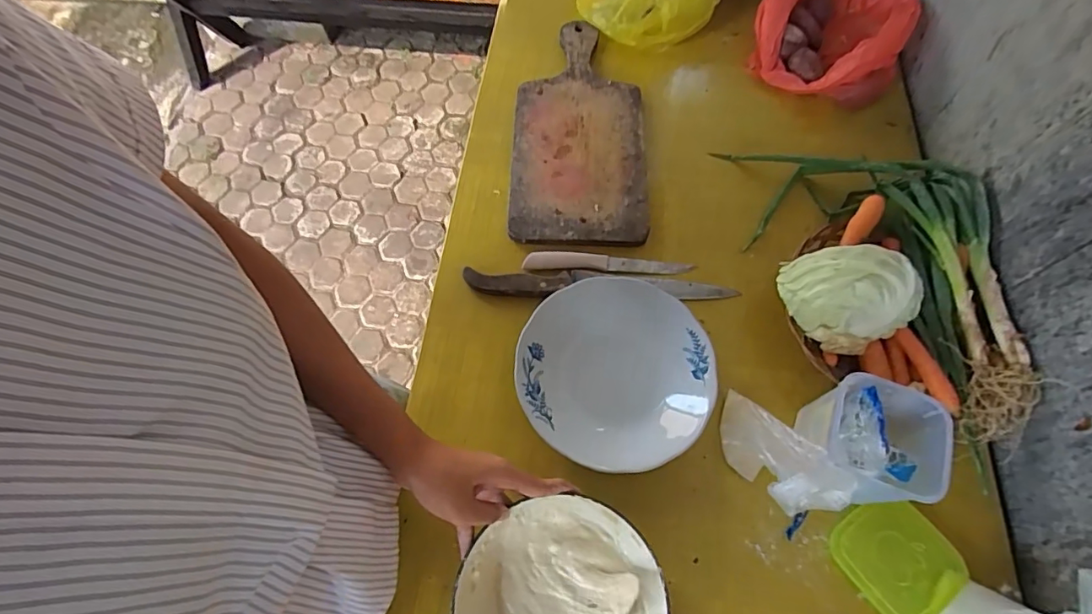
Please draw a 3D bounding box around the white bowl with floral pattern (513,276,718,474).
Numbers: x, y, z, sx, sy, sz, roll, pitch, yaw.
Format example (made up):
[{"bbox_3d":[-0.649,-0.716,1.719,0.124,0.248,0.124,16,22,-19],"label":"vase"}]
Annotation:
[{"bbox_3d":[0.070,0.066,0.536,0.191,0.049,0.196,0,65,1],"label":"white bowl with floral pattern"}]

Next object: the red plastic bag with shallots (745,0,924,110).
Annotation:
[{"bbox_3d":[0.400,-0.394,0.734,0.189,0.087,0.203,23,68,11],"label":"red plastic bag with shallots"}]

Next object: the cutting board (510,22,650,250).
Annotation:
[{"bbox_3d":[0.043,-0.235,0.691,0.165,0.025,0.353,1,65,1],"label":"cutting board"}]

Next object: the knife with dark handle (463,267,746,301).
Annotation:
[{"bbox_3d":[0.060,-0.027,0.587,0.306,0.031,0.038,2,65,2],"label":"knife with dark handle"}]

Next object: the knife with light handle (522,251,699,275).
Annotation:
[{"bbox_3d":[0.071,-0.052,0.607,0.190,0.012,0.025,0,65,1],"label":"knife with light handle"}]

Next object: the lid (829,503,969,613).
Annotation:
[{"bbox_3d":[0.323,0.229,0.478,0.092,0.015,0.094,-33,69,-14],"label":"lid"}]

